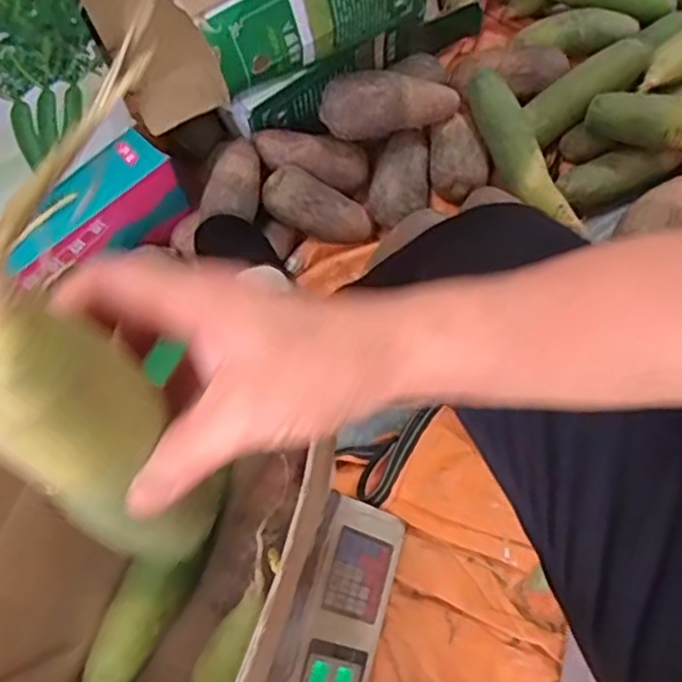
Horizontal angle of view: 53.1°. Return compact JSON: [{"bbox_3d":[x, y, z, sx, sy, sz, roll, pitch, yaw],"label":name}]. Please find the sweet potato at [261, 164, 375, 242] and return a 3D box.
[{"bbox_3d":[-0.030,-0.159,0.806,0.132,0.050,0.062,19,70,-29],"label":"sweet potato"}]

